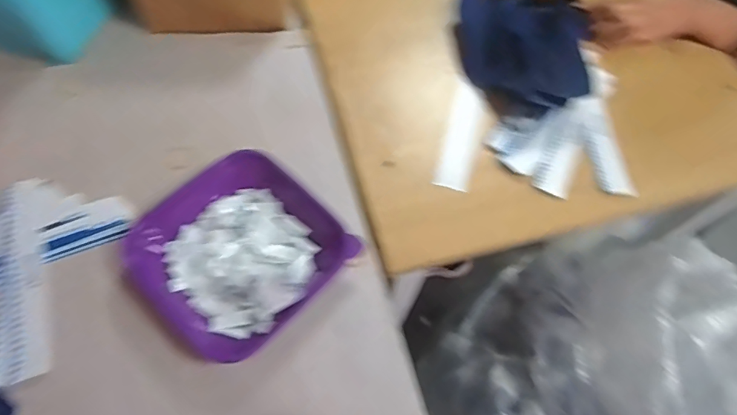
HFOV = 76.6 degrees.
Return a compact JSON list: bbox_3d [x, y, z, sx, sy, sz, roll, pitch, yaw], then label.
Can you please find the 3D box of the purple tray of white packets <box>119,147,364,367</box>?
[{"bbox_3d":[-0.129,0.044,0.484,0.186,0.056,0.193,39,67,17],"label":"purple tray of white packets"}]

